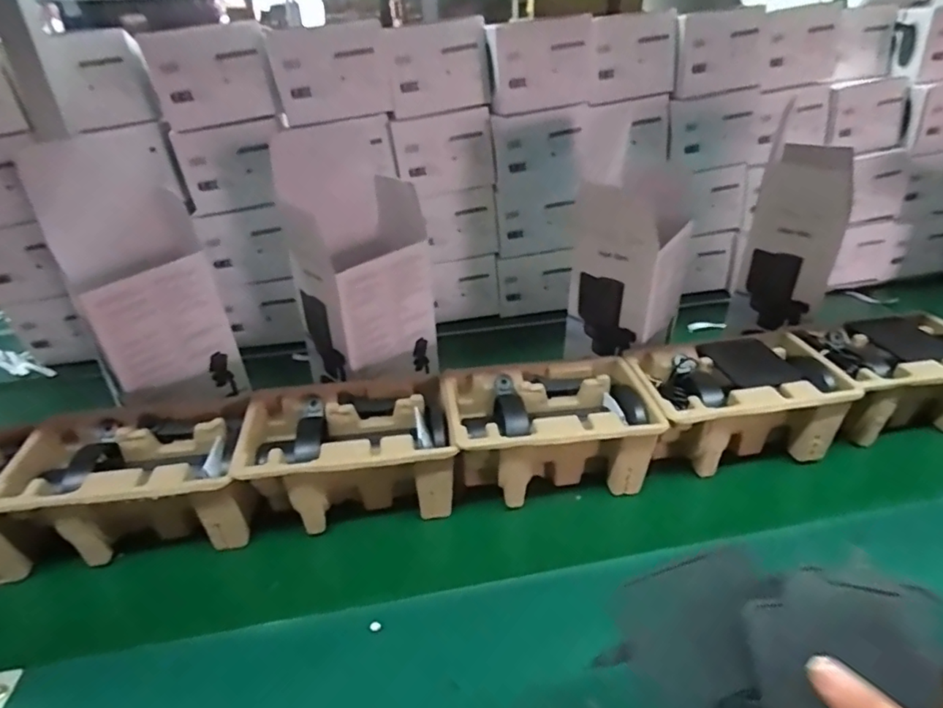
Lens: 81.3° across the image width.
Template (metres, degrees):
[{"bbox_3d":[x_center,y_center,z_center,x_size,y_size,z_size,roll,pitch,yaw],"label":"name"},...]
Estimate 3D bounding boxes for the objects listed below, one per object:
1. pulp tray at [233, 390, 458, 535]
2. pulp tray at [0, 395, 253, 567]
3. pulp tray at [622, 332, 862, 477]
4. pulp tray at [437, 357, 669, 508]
[{"bbox_3d":[-0.133,0.119,0.621,0.220,0.111,0.134,-7,26,-4],"label":"pulp tray"},{"bbox_3d":[-0.355,0.142,0.598,0.230,0.115,0.148,-9,26,-8],"label":"pulp tray"},{"bbox_3d":[0.321,0.065,0.683,0.226,0.112,0.147,-6,26,-3],"label":"pulp tray"},{"bbox_3d":[0.091,0.094,0.646,0.227,0.112,0.144,-8,26,-7],"label":"pulp tray"}]

